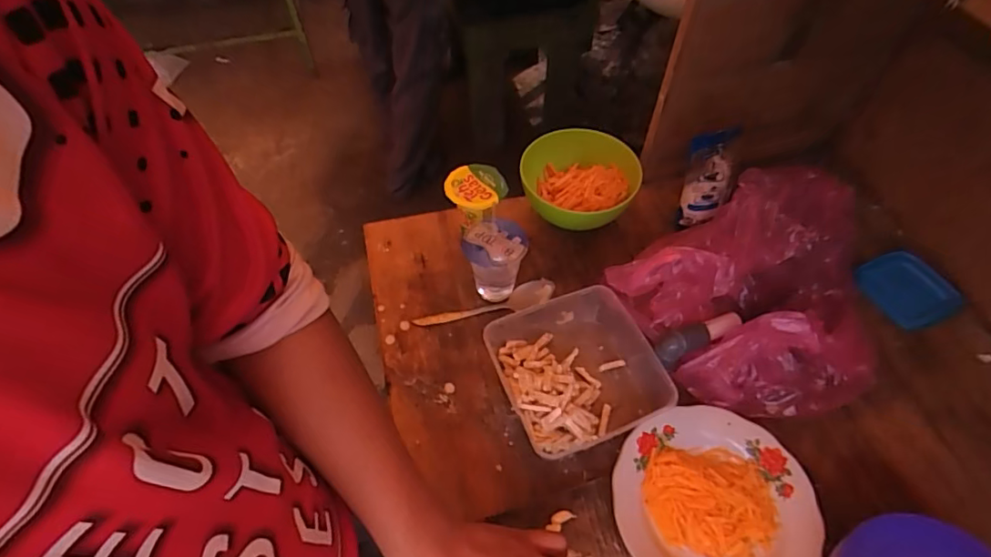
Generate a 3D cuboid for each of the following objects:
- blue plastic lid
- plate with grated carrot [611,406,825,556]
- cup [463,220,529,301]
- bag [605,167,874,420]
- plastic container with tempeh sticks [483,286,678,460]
[{"bbox_3d":[0.496,0.010,0.629,0.108,0.011,0.094,-26,57,-15],"label":"blue plastic lid"},{"bbox_3d":[0.202,0.211,0.488,0.179,0.029,0.170,-1,55,2],"label":"plate with grated carrot"},{"bbox_3d":[0.001,-0.018,0.619,0.070,0.081,0.061,-8,55,-3],"label":"cup"},{"bbox_3d":[0.290,0.018,0.551,0.241,0.142,0.222,-34,60,-20],"label":"bag"},{"bbox_3d":[0.088,0.091,0.568,0.166,0.045,0.176,-22,56,-12],"label":"plastic container with tempeh sticks"}]

